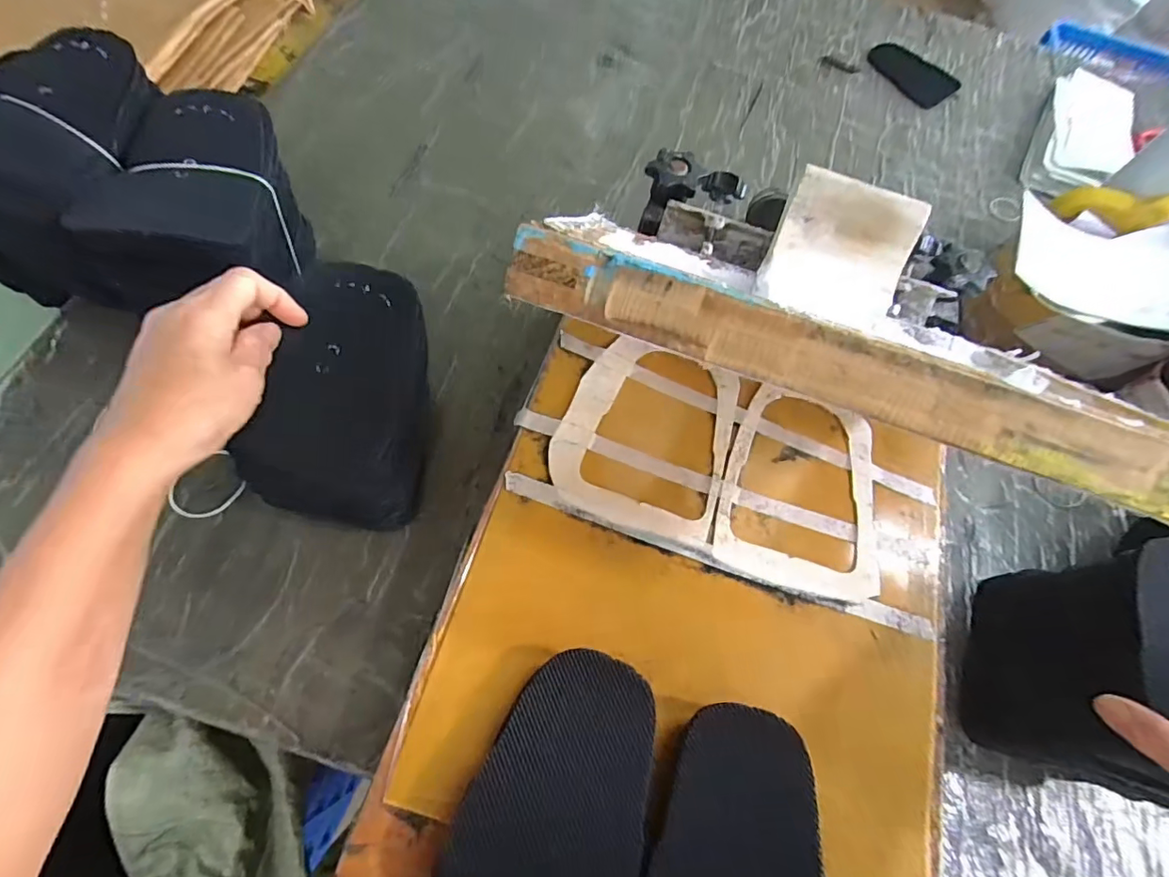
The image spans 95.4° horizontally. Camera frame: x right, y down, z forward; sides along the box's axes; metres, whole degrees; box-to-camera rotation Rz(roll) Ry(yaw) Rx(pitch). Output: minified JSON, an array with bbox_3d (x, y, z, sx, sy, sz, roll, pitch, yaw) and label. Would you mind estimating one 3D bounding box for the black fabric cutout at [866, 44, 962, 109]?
[{"bbox_3d":[0.487,-0.543,0.789,0.098,0.006,0.126,-34,77,-17],"label":"black fabric cutout"}]

